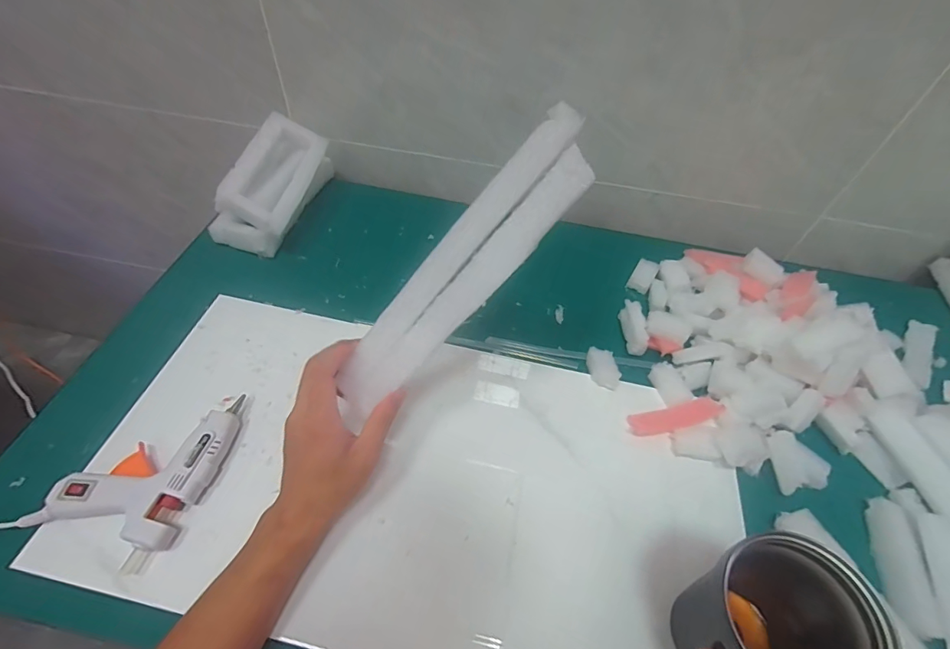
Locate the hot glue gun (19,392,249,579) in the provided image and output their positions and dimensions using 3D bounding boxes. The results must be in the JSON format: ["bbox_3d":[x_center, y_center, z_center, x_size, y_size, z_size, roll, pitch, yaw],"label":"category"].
[{"bbox_3d":[-0.285,0.125,0.398,0.110,0.030,0.148,20,53,11],"label":"hot glue gun"}]

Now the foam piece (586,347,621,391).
[{"bbox_3d":[0.144,0.047,0.499,0.027,0.013,0.051,-2,52,-6],"label":"foam piece"}]

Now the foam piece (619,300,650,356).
[{"bbox_3d":[0.192,0.004,0.535,0.022,0.028,0.064,4,51,-2],"label":"foam piece"}]

